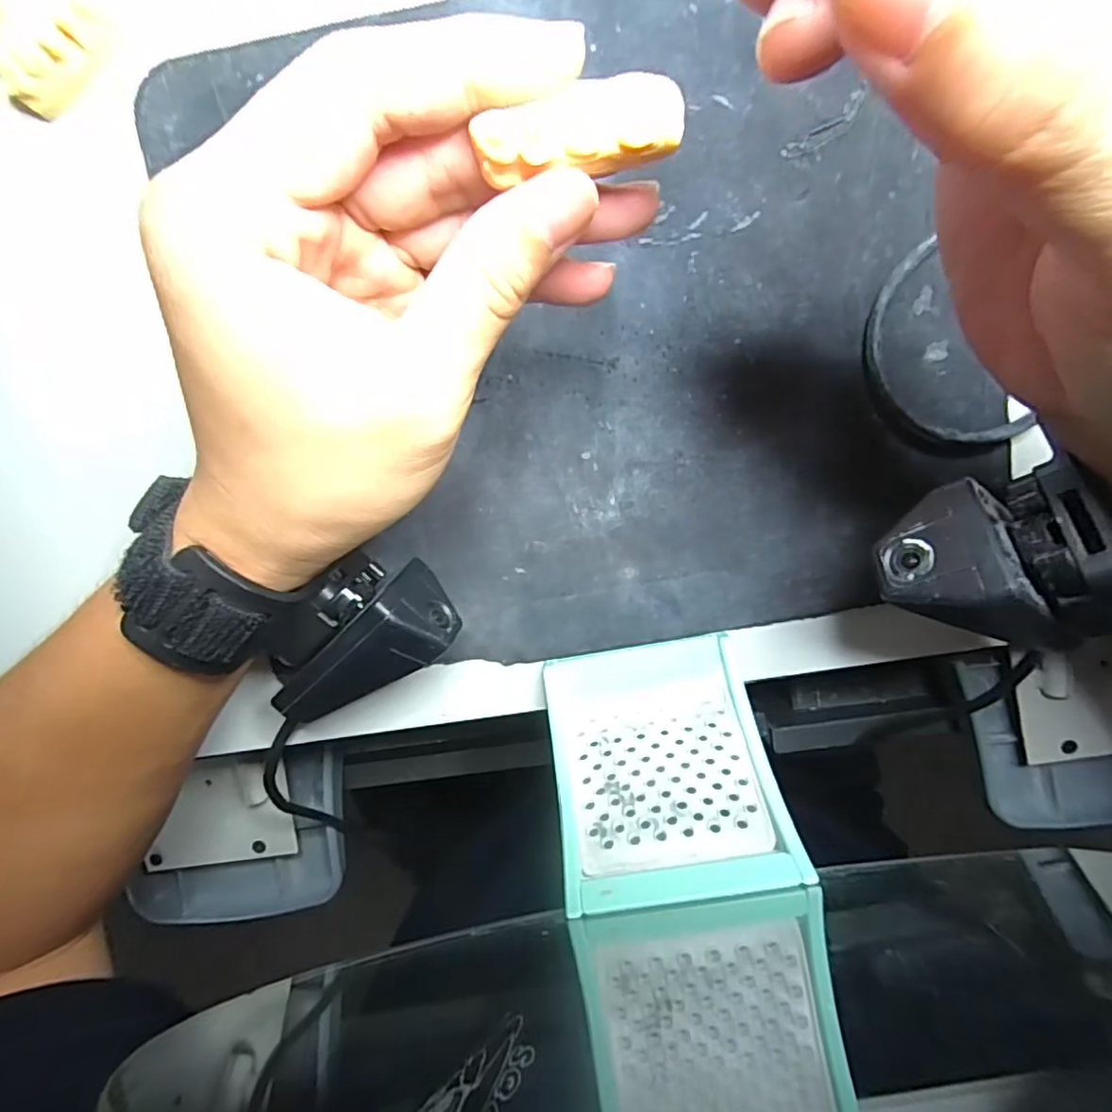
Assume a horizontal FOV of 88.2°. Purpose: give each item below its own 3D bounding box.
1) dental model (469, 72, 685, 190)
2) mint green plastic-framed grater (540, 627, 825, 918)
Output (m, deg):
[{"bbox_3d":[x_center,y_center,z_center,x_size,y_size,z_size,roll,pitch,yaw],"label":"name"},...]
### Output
[{"bbox_3d":[0.005,-0.084,0.114,0.039,0.009,0.015,-14,98,-4],"label":"dental model"},{"bbox_3d":[0.037,0.070,0.207,0.074,0.098,0.013,-9,134,3],"label":"mint green plastic-framed grater"}]

